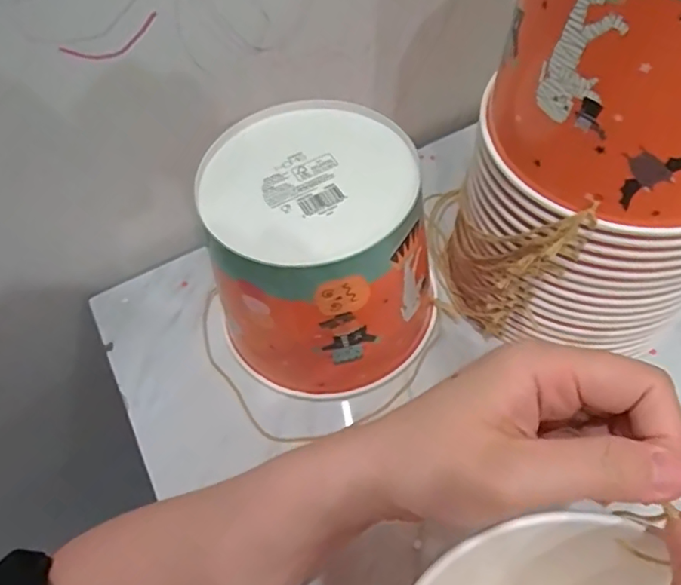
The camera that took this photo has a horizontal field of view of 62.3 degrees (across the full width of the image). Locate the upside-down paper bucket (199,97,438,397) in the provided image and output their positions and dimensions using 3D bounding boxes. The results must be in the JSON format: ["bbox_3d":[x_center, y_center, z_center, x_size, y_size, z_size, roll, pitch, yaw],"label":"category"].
[{"bbox_3d":[-0.009,-0.025,0.377,0.140,0.137,0.139,-8,56,0],"label":"upside-down paper bucket"}]

